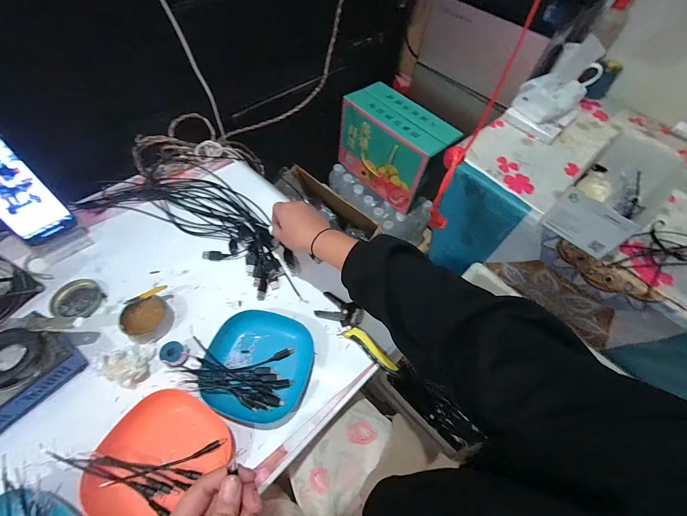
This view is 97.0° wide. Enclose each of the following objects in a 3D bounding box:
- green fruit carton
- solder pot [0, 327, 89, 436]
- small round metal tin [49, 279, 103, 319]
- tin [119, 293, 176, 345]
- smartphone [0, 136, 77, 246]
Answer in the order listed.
[{"bbox_3d":[0.154,-0.350,0.966,0.161,0.237,0.328,-36,68,-24],"label":"green fruit carton"},{"bbox_3d":[-0.427,0.157,0.377,0.095,0.065,0.151,36,63,18],"label":"solder pot"},{"bbox_3d":[-0.411,0.062,0.470,0.067,0.010,0.063,1,58,-2],"label":"small round metal tin"},{"bbox_3d":[-0.288,0.092,0.449,0.059,0.027,0.062,1,58,-2],"label":"tin"},{"bbox_3d":[-0.506,-0.101,0.463,0.011,0.165,0.073,16,47,45],"label":"smartphone"}]

